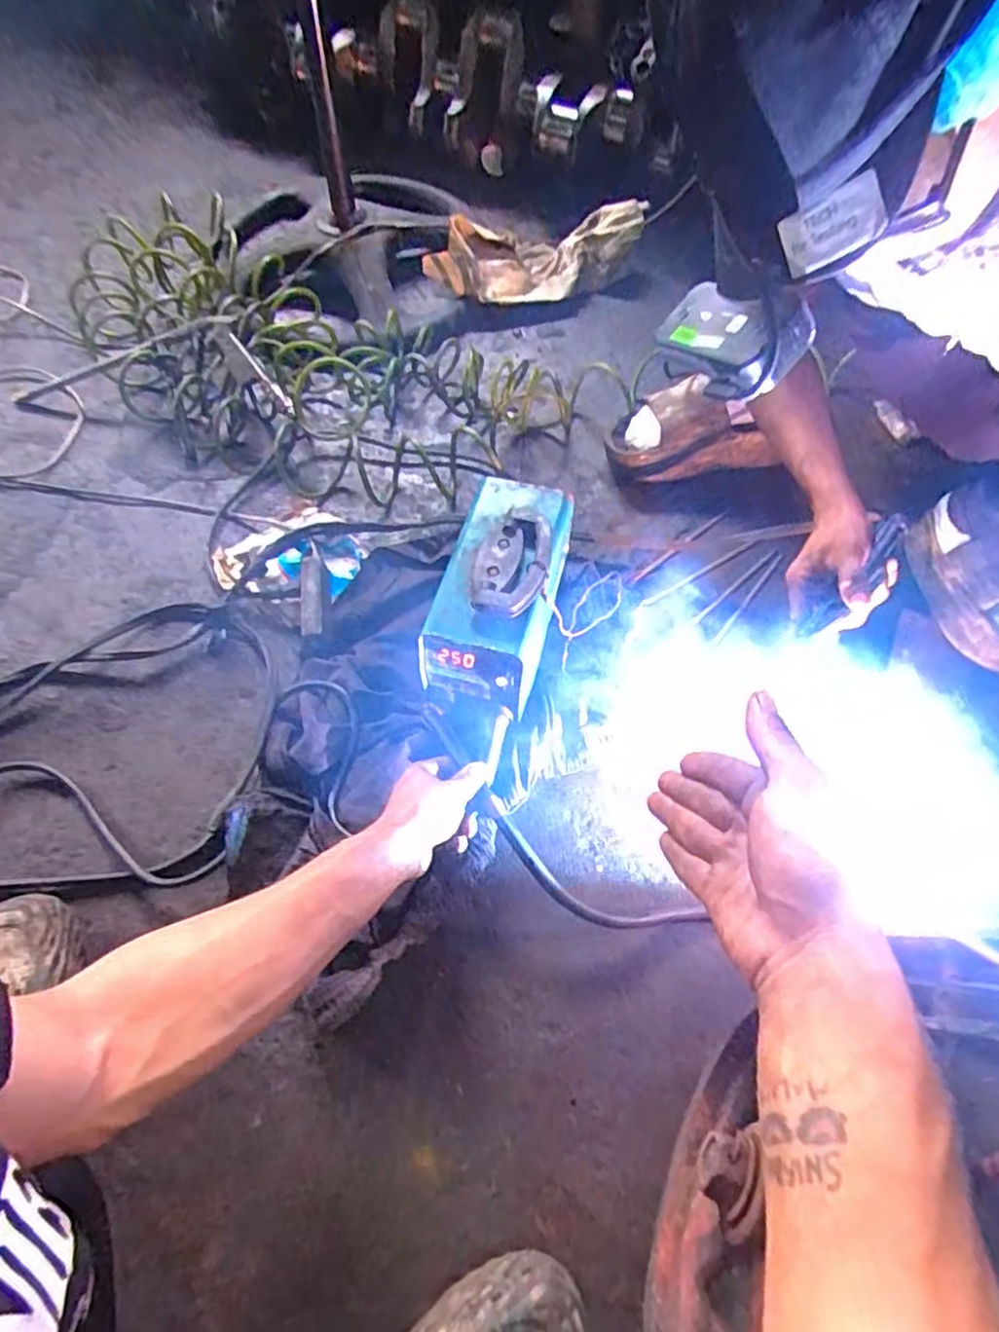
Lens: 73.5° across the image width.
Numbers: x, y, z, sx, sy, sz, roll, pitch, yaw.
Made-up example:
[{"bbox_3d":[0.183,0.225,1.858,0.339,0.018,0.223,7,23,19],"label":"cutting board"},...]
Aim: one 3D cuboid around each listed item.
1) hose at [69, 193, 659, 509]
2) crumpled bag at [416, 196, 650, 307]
[{"bbox_3d":[-0.280,-0.447,0.958,0.840,0.099,0.359,24,63,12],"label":"hose"},{"bbox_3d":[0.055,-0.661,1.070,0.353,0.074,0.158,-22,63,-12],"label":"crumpled bag"}]

